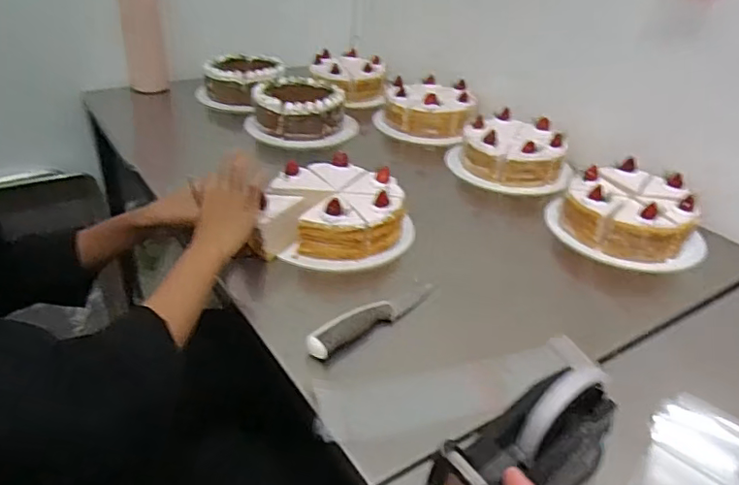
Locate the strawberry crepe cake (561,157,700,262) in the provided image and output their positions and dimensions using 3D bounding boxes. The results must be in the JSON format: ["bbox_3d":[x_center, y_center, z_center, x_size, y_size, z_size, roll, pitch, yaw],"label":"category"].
[{"bbox_3d":[0.372,-0.048,0.803,0.161,0.070,0.162,28,39,32],"label":"strawberry crepe cake"}]

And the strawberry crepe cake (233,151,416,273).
[{"bbox_3d":[-0.037,-0.043,0.756,0.188,0.073,0.187,9,33,8],"label":"strawberry crepe cake"}]

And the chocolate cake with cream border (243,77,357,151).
[{"bbox_3d":[-0.130,-0.243,1.071,0.179,0.086,0.146,16,34,17],"label":"chocolate cake with cream border"}]

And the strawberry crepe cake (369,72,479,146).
[{"bbox_3d":[0.112,-0.265,1.132,0.194,0.087,0.168,6,32,4],"label":"strawberry crepe cake"}]

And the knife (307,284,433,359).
[{"bbox_3d":[0.008,0.076,0.612,0.180,0.022,0.027,-23,41,-36],"label":"knife"}]

